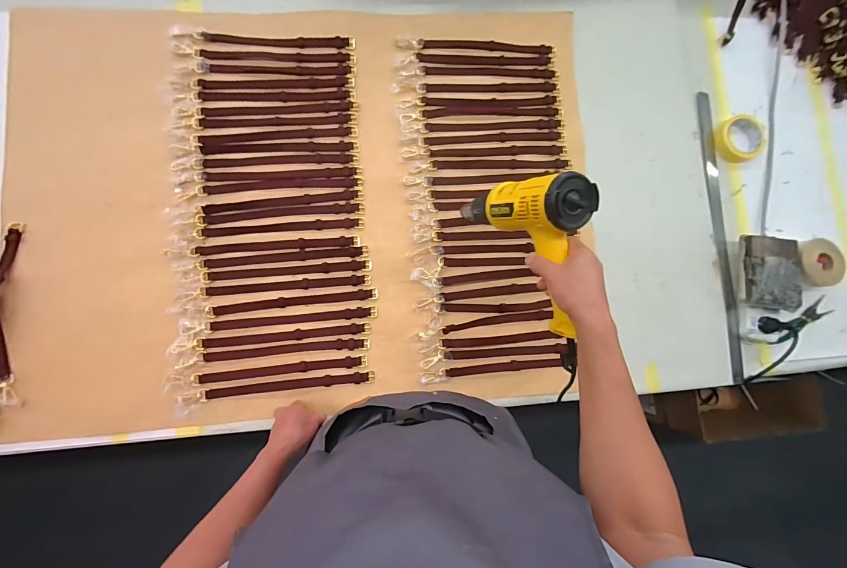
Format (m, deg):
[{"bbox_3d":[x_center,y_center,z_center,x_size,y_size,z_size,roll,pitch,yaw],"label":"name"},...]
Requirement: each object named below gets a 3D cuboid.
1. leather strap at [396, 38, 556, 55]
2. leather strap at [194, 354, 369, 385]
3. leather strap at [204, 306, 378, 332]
[{"bbox_3d":[0.113,-0.493,0.758,0.331,0.010,0.025,-2,85,-6],"label":"leather strap"},{"bbox_3d":[-0.246,0.152,0.649,0.288,0.007,0.020,-5,85,-6],"label":"leather strap"},{"bbox_3d":[-0.236,0.064,0.663,0.298,0.015,0.020,-5,85,-6],"label":"leather strap"}]

